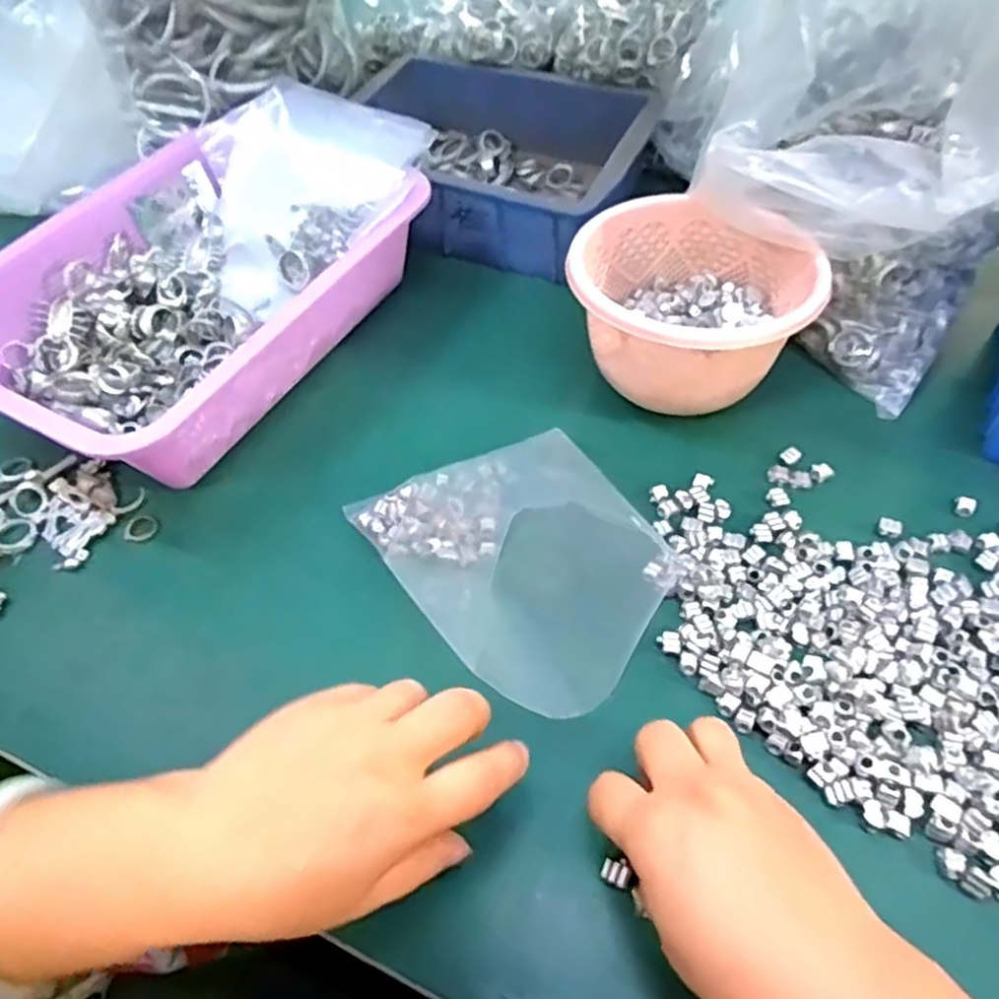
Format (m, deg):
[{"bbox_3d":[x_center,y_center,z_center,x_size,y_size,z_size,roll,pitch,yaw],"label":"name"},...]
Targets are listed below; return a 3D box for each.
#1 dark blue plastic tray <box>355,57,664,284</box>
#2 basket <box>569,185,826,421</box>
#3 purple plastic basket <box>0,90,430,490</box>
[{"bbox_3d":[-0.008,-0.280,0.600,0.245,0.067,0.189,14,57,12],"label":"dark blue plastic tray"},{"bbox_3d":[0.120,-0.120,0.462,0.141,0.081,0.133,-1,55,2],"label":"basket"},{"bbox_3d":[-0.203,-0.150,0.506,0.212,0.080,0.307,25,60,19],"label":"purple plastic basket"}]

